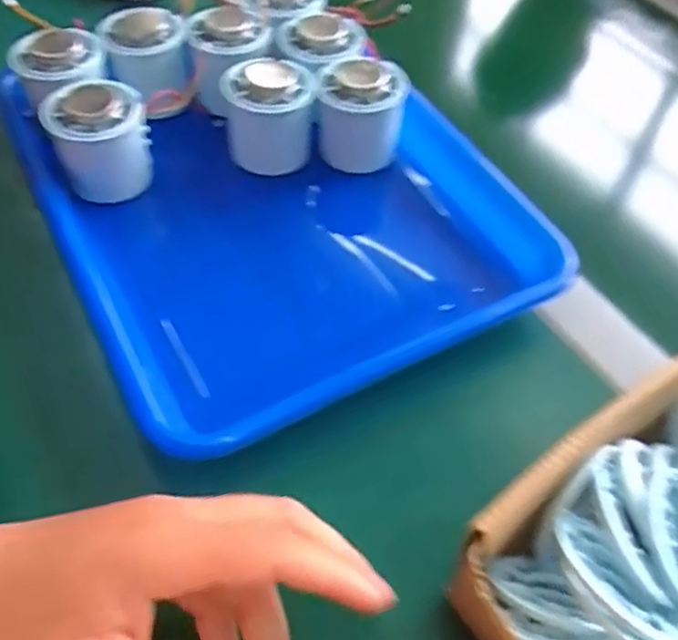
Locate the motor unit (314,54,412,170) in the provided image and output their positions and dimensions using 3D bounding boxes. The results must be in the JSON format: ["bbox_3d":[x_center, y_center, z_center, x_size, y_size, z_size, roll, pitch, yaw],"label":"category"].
[{"bbox_3d":[0.013,-0.133,0.450,0.057,0.058,0.055,1,51,-3],"label":"motor unit"}]

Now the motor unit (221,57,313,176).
[{"bbox_3d":[-0.046,-0.134,0.453,0.057,0.056,0.053,-5,52,-8],"label":"motor unit"}]

